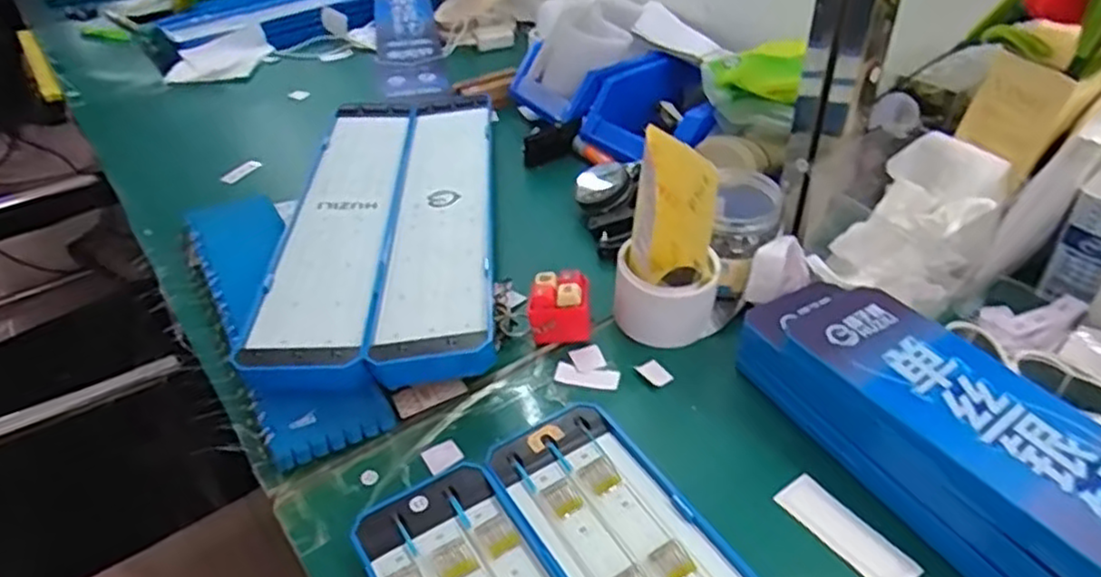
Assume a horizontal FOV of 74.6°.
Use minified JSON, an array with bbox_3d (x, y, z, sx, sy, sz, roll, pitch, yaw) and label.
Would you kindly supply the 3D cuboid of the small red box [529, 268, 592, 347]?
[{"bbox_3d":[0.008,0.015,0.561,0.045,0.041,0.045,-3,39,1],"label":"small red box"}]

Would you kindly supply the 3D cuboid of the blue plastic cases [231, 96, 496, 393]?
[{"bbox_3d":[-0.150,-0.085,0.688,0.187,0.039,0.489,-6,39,-2],"label":"blue plastic cases"}]

